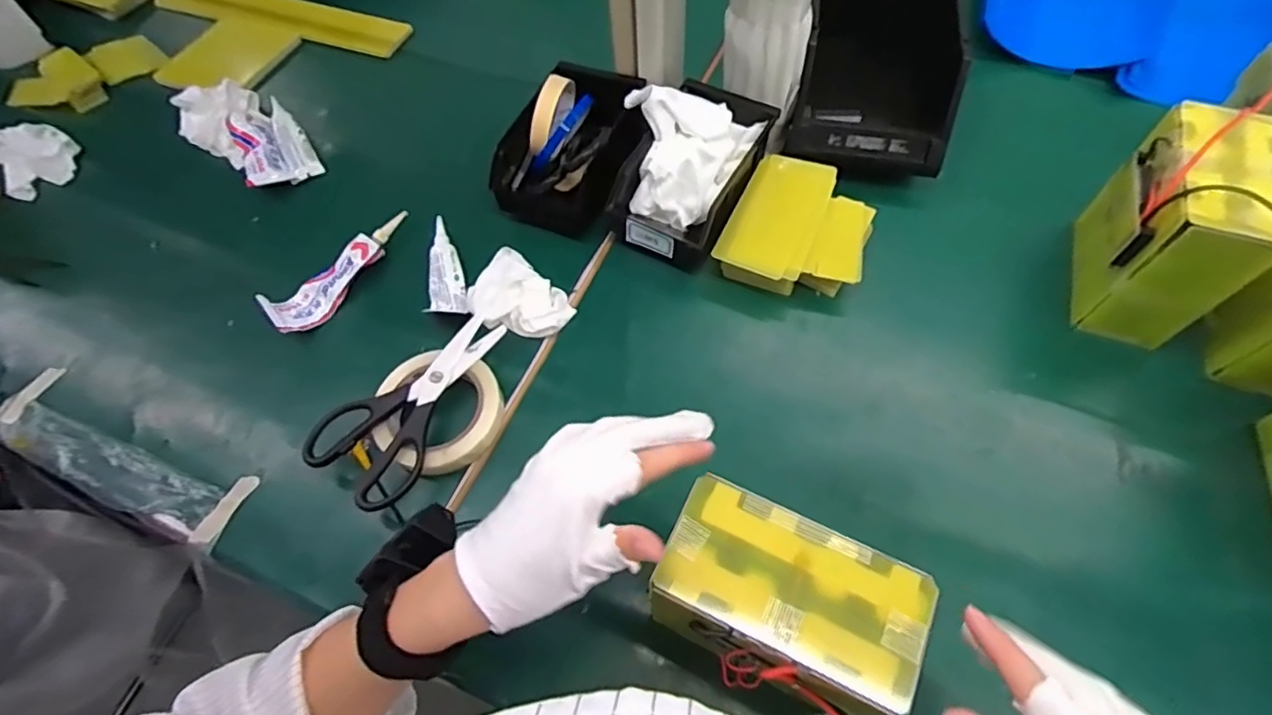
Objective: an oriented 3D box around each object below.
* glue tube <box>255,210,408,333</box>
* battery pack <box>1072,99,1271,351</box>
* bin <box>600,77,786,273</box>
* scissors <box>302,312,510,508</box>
[{"bbox_3d":[-0.300,-0.092,0.611,0.043,0.028,0.165,30,67,18],"label":"glue tube"},{"bbox_3d":[0.450,-0.105,0.522,0.083,0.156,0.133,17,64,12],"label":"battery pack"},{"bbox_3d":[0.044,-0.194,0.607,0.136,0.094,0.185,24,65,16],"label":"bin"},{"bbox_3d":[-0.200,0.035,0.522,0.100,0.020,0.184,18,64,13],"label":"scissors"}]

